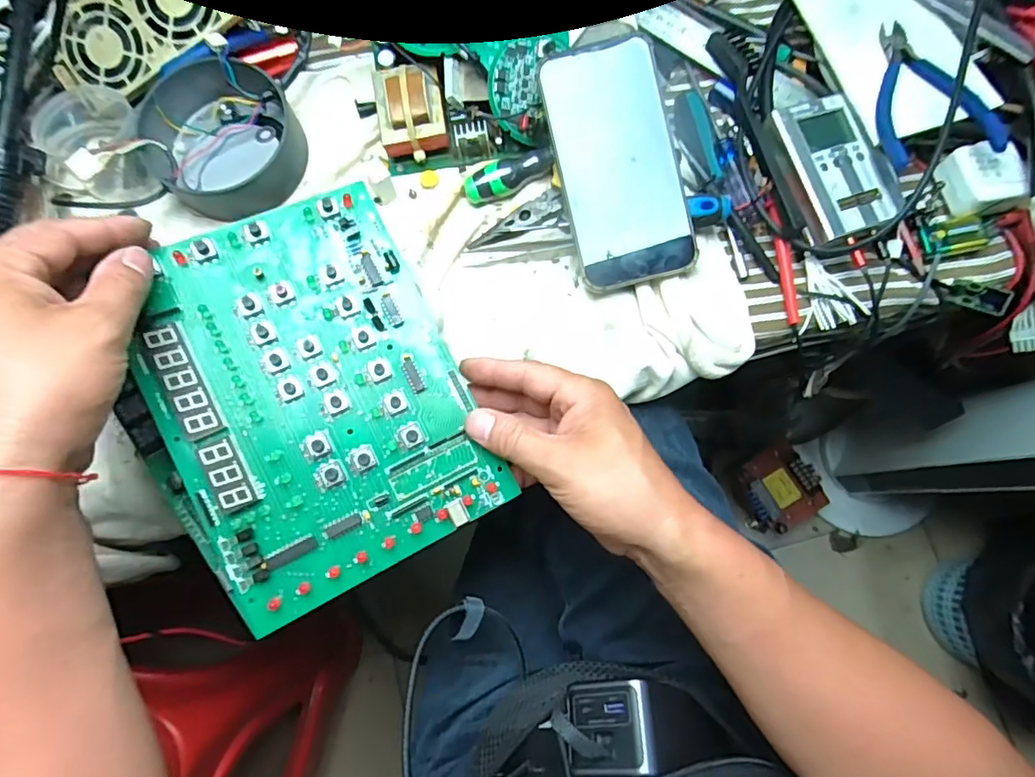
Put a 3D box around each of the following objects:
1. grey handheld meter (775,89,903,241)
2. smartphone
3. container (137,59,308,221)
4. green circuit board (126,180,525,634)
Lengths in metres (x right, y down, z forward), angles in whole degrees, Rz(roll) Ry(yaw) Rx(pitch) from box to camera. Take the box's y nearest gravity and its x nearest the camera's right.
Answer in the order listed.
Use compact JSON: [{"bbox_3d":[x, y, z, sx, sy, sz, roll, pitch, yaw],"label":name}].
[{"bbox_3d":[0.224,-0.156,0.395,0.055,0.026,0.100,-18,79,-4],"label":"grey handheld meter"},{"bbox_3d":[0.068,-0.151,0.373,0.078,0.009,0.158,-14,90,6],"label":"smartphone"},{"bbox_3d":[-0.216,-0.186,0.410,0.103,0.038,0.112,0,78,0],"label":"container"},{"bbox_3d":[-0.115,0.002,0.313,0.165,0.009,0.210,-26,86,-16],"label":"green circuit board"}]

